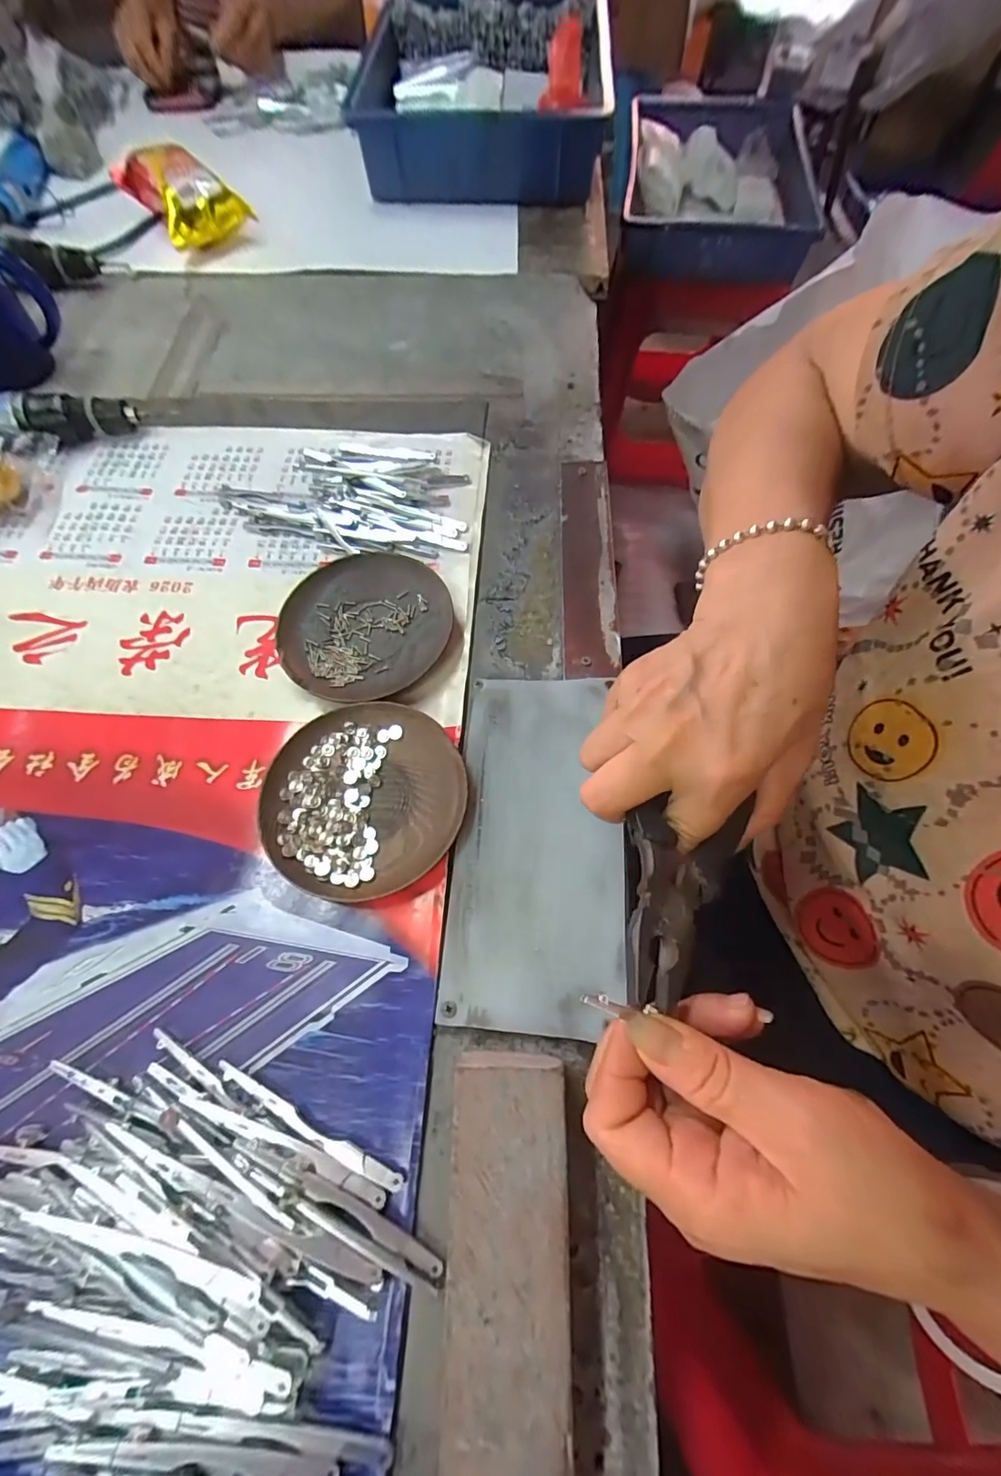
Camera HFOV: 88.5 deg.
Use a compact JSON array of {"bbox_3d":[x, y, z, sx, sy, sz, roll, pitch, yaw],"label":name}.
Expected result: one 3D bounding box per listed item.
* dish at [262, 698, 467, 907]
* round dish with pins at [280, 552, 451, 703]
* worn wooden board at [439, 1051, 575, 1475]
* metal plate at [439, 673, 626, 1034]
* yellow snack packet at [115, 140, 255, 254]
[{"bbox_3d":[-0.079,0.034,0.300,0.116,0.017,0.111,-1,65,2],"label":"dish"},{"bbox_3d":[-0.093,-0.076,0.351,0.111,0.015,0.114,-1,65,2],"label":"round dish with pins"},{"bbox_3d":[0.003,0.232,0.200,0.047,0.030,0.185,0,65,2],"label":"worn wooden board"},{"bbox_3d":[0.021,0.053,0.290,0.091,0.006,0.195,2,66,3],"label":"metal plate"},{"bbox_3d":[-0.343,-0.590,0.560,0.091,0.056,0.128,-36,69,-14],"label":"yellow snack packet"}]

